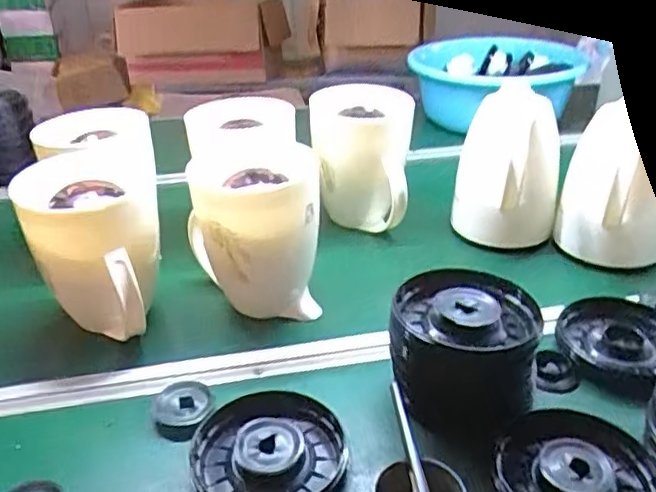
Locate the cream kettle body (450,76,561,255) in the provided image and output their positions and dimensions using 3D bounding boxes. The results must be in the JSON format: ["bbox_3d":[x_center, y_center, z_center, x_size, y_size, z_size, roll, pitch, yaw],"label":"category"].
[{"bbox_3d":[0.248,-0.104,0.895,0.139,0.197,0.115,14,32,26],"label":"cream kettle body"}]

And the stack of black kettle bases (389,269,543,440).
[{"bbox_3d":[0.134,0.103,0.630,0.141,0.114,0.125,2,29,5],"label":"stack of black kettle bases"}]

